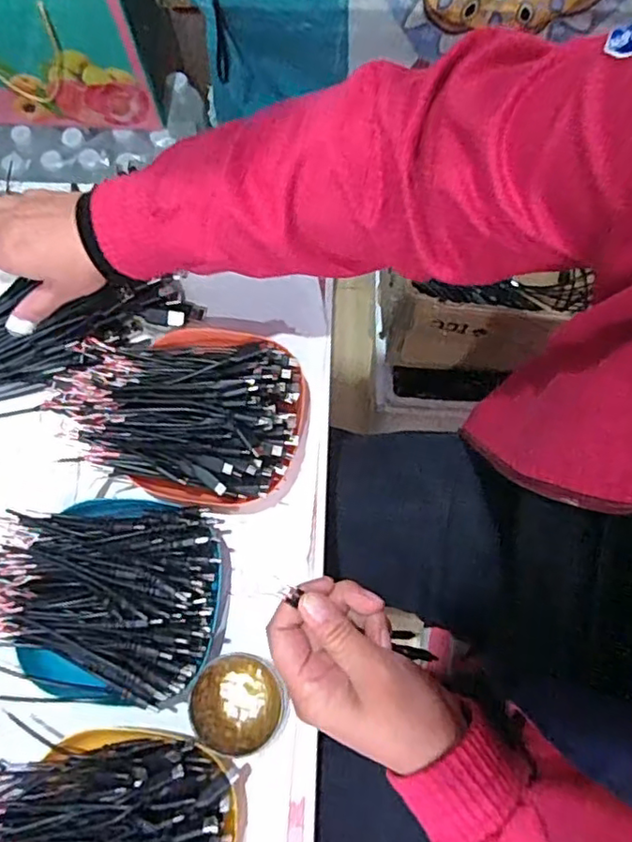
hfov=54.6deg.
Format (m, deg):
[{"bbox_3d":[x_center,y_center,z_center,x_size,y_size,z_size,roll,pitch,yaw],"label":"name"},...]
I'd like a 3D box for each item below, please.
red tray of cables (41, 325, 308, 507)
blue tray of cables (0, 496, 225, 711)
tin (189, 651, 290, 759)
[{"bbox_3d":[-0.098,-0.013,0.467,0.187,0.071,0.137,18,74,7],"label":"red tray of cables"},{"bbox_3d":[-0.156,0.125,0.434,0.169,0.060,0.134,0,72,1],"label":"blue tray of cables"},{"bbox_3d":[-0.052,0.194,0.423,0.064,0.027,0.059,0,72,1],"label":"tin"}]

